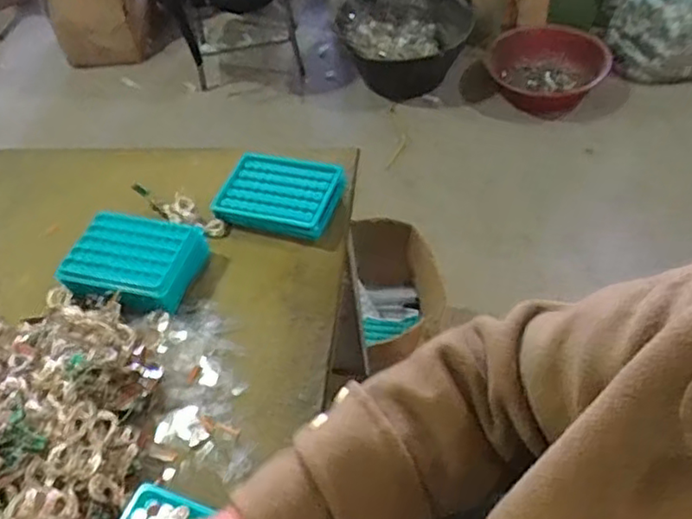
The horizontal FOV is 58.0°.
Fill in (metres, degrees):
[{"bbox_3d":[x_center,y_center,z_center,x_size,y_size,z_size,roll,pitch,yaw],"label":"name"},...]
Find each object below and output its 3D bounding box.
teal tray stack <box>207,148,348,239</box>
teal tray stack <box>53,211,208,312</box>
[{"bbox_3d":[-0.076,-0.078,0.718,0.135,0.025,0.103,14,53,17],"label":"teal tray stack"},{"bbox_3d":[-0.222,0.001,0.660,0.128,0.039,0.099,10,52,14],"label":"teal tray stack"}]

